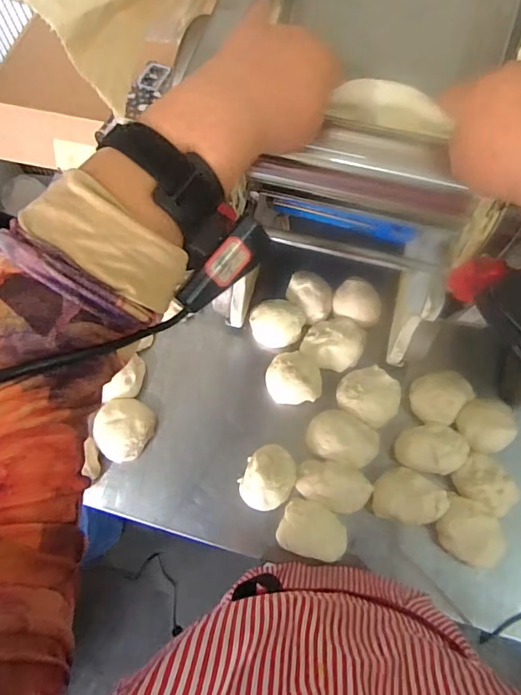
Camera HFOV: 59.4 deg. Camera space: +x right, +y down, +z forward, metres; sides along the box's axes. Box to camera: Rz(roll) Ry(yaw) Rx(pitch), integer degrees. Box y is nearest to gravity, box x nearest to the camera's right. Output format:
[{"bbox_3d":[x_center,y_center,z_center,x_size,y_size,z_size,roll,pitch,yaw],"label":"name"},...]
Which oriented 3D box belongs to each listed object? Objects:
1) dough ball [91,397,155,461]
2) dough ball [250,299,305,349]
[{"bbox_3d":[-0.172,0.104,0.580,0.063,0.040,0.073,14,70,5],"label":"dough ball"},{"bbox_3d":[0.022,-0.034,0.628,0.069,0.048,0.063,0,69,0],"label":"dough ball"}]

